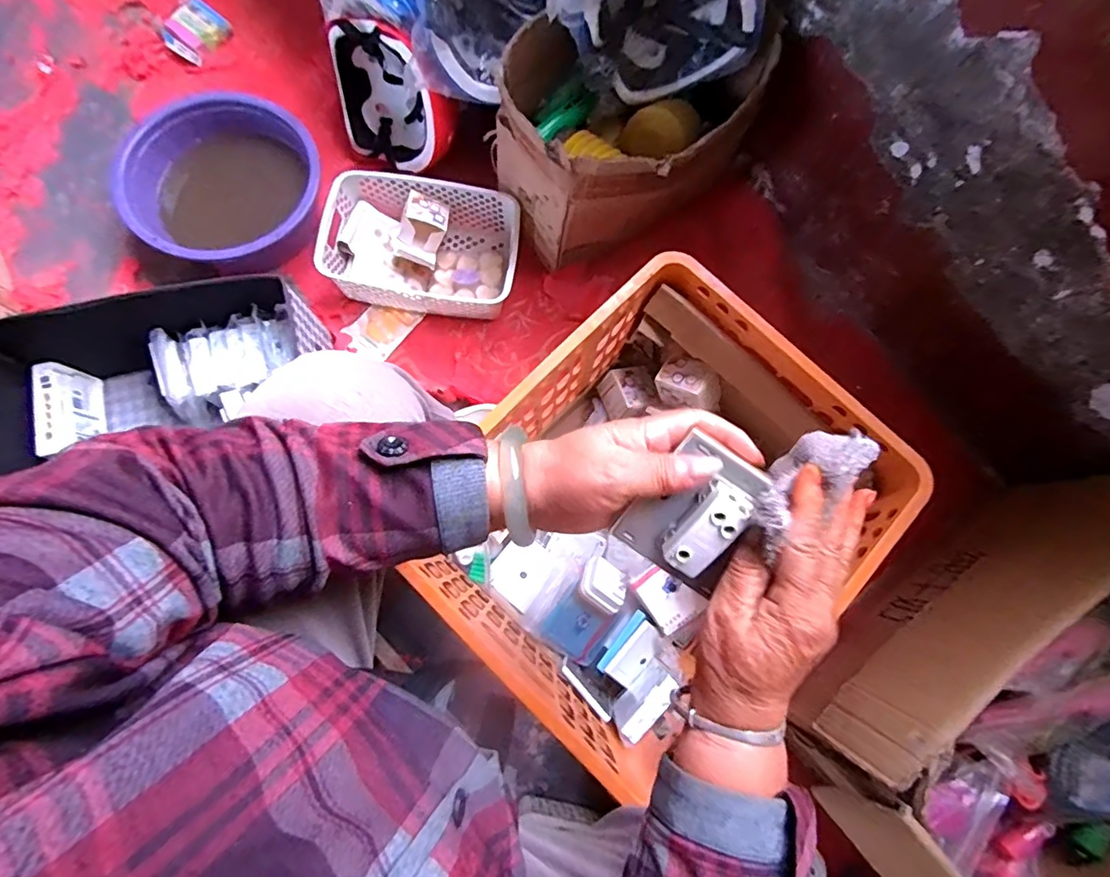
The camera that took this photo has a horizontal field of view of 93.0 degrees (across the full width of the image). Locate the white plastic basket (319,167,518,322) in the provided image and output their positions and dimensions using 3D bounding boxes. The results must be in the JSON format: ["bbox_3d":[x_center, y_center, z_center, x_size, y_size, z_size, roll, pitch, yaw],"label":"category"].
[{"bbox_3d":[-0.208,-0.312,0.864,0.303,0.094,0.199,11,78,0],"label":"white plastic basket"}]

